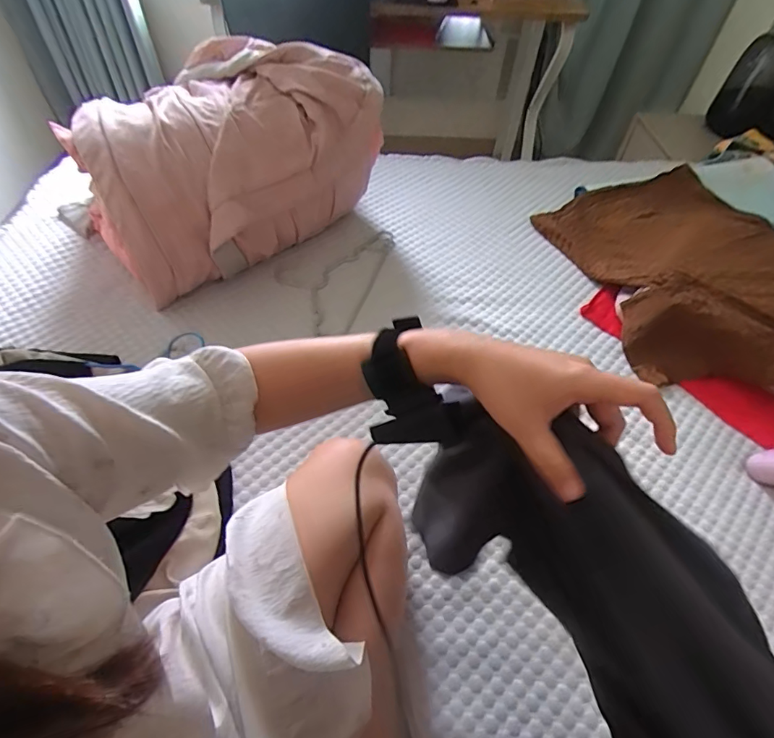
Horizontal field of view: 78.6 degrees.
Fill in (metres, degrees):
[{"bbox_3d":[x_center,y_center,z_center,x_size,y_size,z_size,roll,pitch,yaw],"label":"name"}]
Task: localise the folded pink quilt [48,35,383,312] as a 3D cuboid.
[{"bbox_3d":[-0.318,-0.421,0.931,0.377,0.292,0.523,38,60,24],"label":"folded pink quilt"}]

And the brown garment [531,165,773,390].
[{"bbox_3d":[0.617,-0.203,0.906,0.482,0.109,0.628,-14,52,-10],"label":"brown garment"}]

